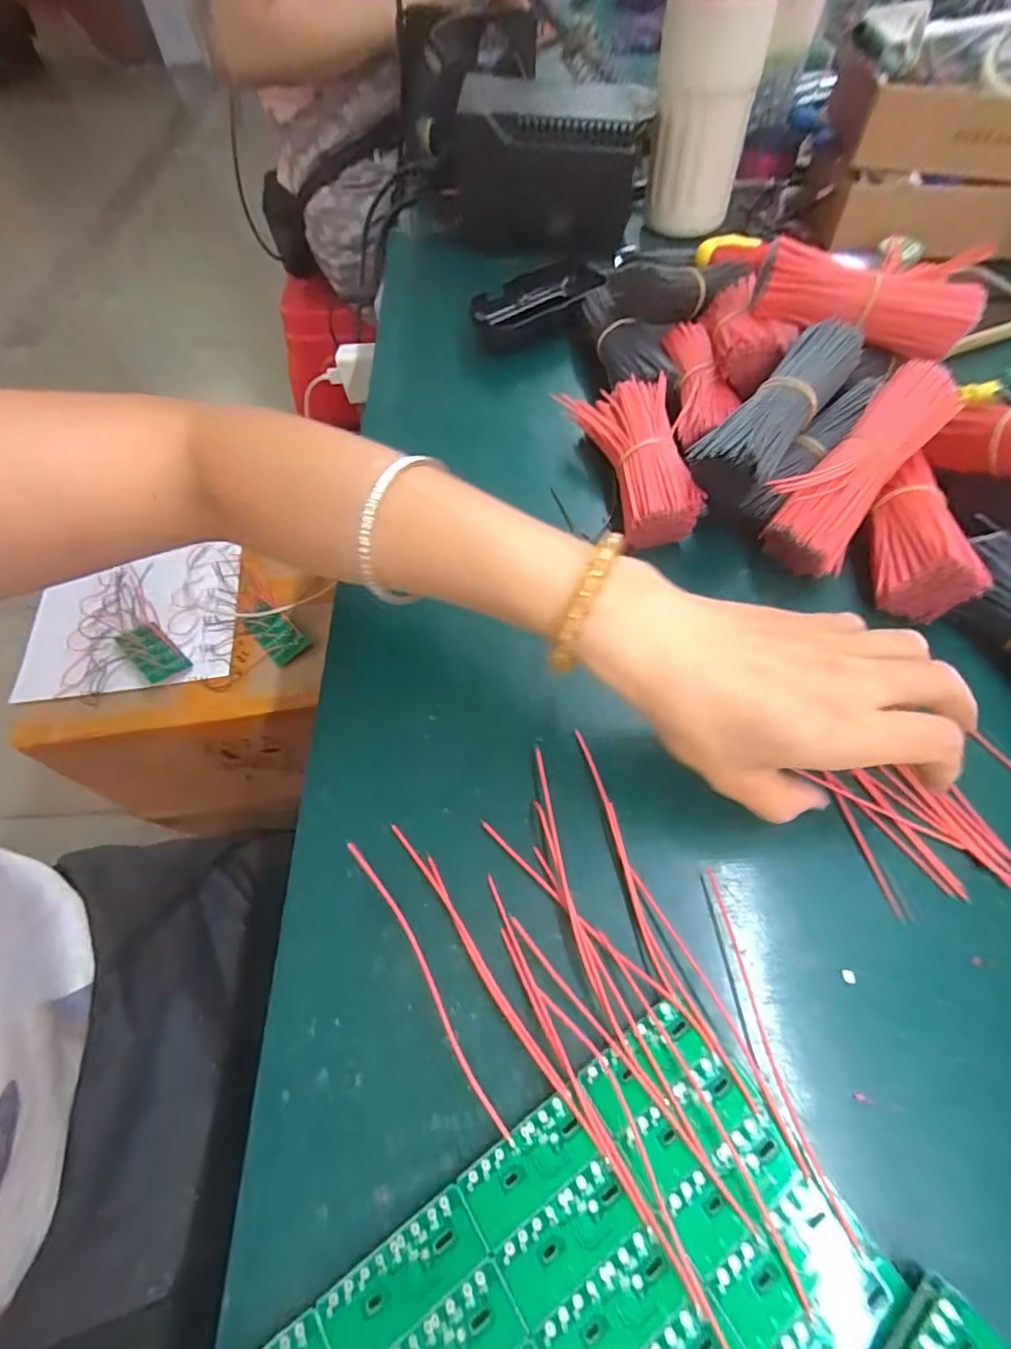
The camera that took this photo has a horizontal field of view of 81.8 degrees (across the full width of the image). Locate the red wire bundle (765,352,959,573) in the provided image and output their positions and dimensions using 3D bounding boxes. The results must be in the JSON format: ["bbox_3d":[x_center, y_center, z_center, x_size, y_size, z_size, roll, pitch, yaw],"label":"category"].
[{"bbox_3d":[0.187,-0.108,0.309,0.043,0.037,0.125,40,89,24],"label":"red wire bundle"}]

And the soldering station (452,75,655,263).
[{"bbox_3d":[0.028,-0.439,0.498,0.139,0.088,0.141,-5,58,-2],"label":"soldering station"}]

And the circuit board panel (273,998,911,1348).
[{"bbox_3d":[0.012,0.195,0.162,0.186,0.007,0.096,-31,61,-18],"label":"circuit board panel"}]

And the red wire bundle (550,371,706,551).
[{"bbox_3d":[0.074,-0.128,0.344,0.059,0.029,0.118,-10,57,-5],"label":"red wire bundle"}]

